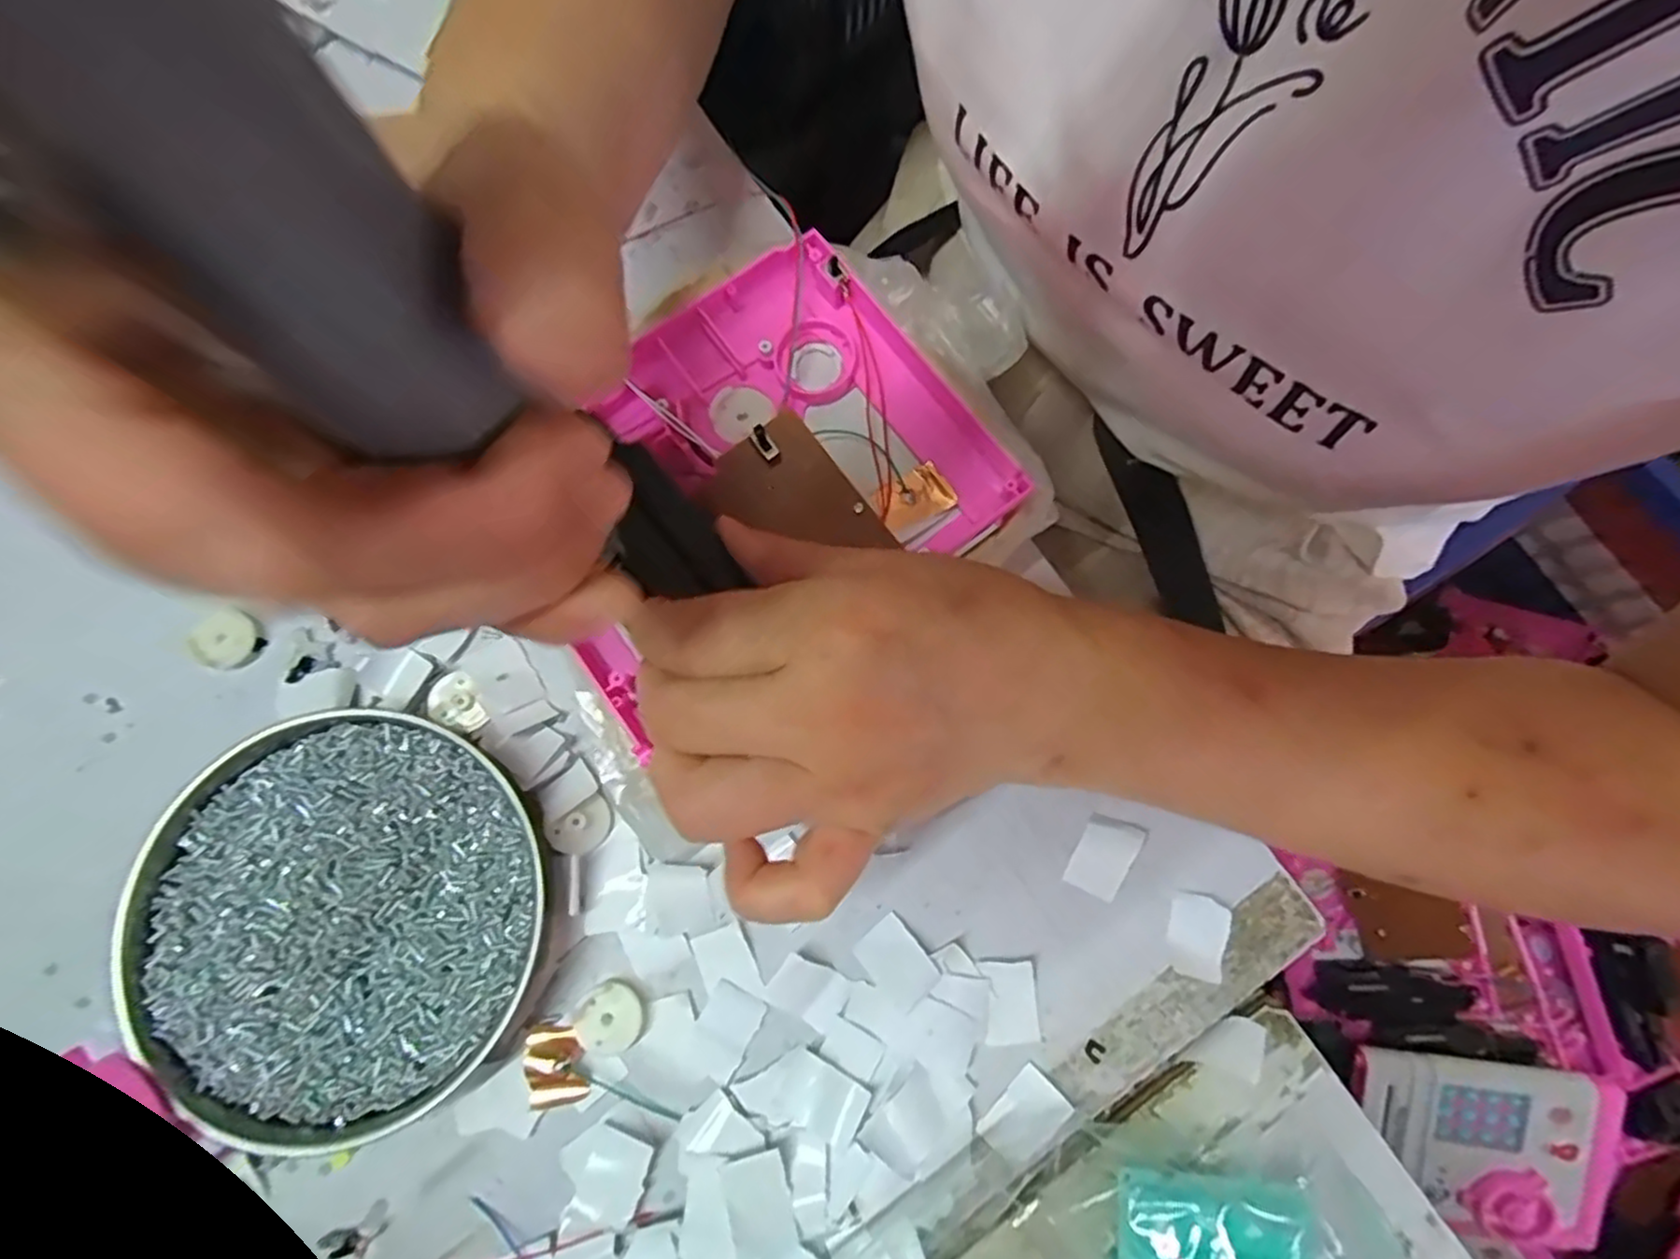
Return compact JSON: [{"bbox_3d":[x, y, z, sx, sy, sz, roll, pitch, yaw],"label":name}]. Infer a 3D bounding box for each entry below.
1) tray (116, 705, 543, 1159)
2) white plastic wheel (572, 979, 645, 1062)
[{"bbox_3d":[-0.172,0.099,0.247,0.127,0.023,0.134,0,74,-1],"label":"tray"},{"bbox_3d":[-0.081,0.137,0.250,0.023,0.008,0.023,0,74,-1],"label":"white plastic wheel"}]

